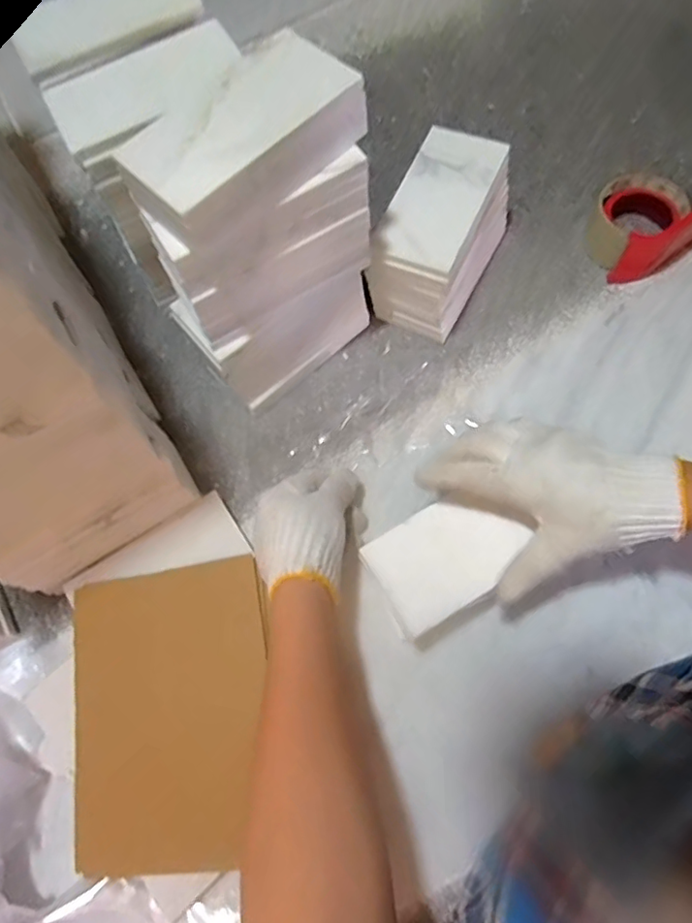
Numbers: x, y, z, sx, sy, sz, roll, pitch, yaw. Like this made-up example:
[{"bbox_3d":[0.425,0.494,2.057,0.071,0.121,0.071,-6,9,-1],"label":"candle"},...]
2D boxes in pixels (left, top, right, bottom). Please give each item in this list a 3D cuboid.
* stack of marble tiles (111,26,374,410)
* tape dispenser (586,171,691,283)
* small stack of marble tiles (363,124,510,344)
[{"bbox_3d":[-0.062,-0.167,0.466,0.176,0.248,0.096,-39,72,-8],"label":"stack of marble tiles"},{"bbox_3d":[0.299,-0.243,0.556,0.145,0.056,0.094,-43,70,-12],"label":"tape dispenser"},{"bbox_3d":[0.089,-0.208,0.541,0.086,0.102,0.150,24,71,14],"label":"small stack of marble tiles"}]

